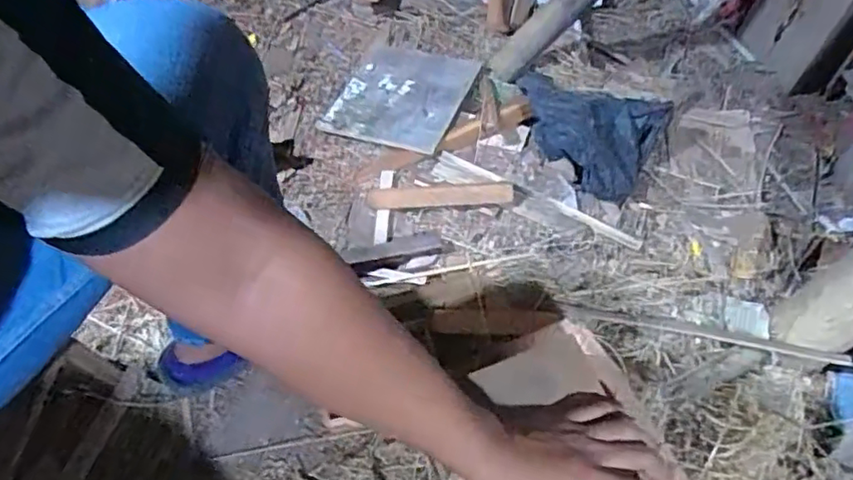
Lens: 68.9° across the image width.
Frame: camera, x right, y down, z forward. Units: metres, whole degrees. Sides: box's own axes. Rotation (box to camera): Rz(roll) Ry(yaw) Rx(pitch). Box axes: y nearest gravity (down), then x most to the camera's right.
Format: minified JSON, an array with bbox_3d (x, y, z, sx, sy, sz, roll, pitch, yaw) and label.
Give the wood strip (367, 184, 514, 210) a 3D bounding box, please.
[{"bbox_3d":[0.020,-0.067,0.965,0.223,0.008,0.040,-1,62,6],"label":"wood strip"}]

